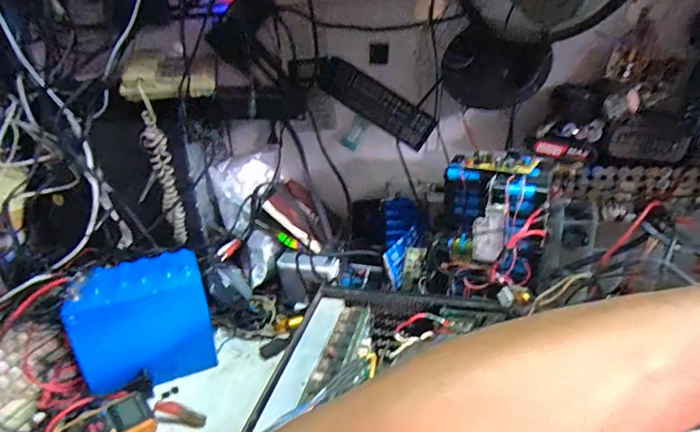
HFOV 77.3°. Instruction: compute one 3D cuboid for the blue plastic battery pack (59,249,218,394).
[{"bbox_3d":[-0.321,0.168,0.685,0.186,0.186,0.087,-14,25,-22],"label":"blue plastic battery pack"}]

